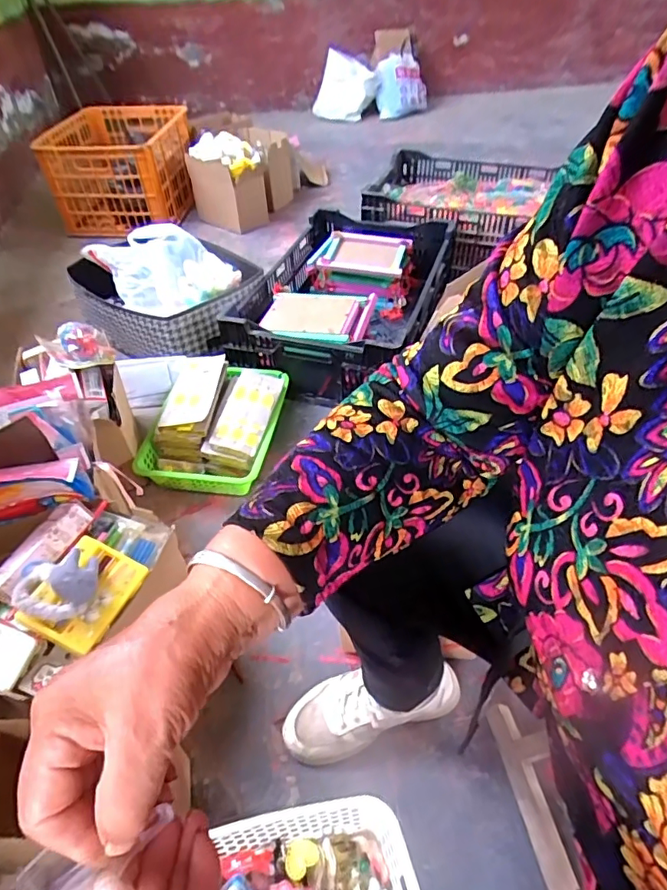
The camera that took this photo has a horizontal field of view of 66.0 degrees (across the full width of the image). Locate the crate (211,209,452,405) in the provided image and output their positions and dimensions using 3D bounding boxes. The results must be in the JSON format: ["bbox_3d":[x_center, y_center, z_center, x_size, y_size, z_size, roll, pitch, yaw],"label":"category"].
[{"bbox_3d":[0.021,-0.357,1.273,0.425,0.177,0.632,16,47,15],"label":"crate"}]

